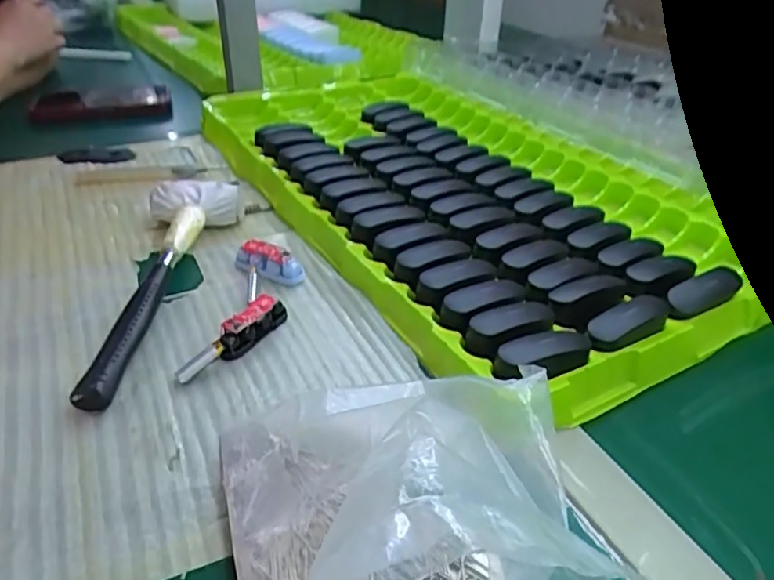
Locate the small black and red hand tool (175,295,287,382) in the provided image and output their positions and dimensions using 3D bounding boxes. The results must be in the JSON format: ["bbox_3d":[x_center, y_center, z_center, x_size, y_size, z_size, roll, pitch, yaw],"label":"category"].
[{"bbox_3d":[-0.102,0.031,0.407,0.017,0.022,0.089,22,40,26],"label":"small black and red hand tool"}]

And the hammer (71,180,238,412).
[{"bbox_3d":[-0.163,-0.014,0.454,0.073,0.040,0.243,-1,35,-4],"label":"hammer"}]

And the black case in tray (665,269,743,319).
[{"bbox_3d":[0.225,0.004,0.433,0.069,0.027,0.019,-16,38,-23],"label":"black case in tray"}]

